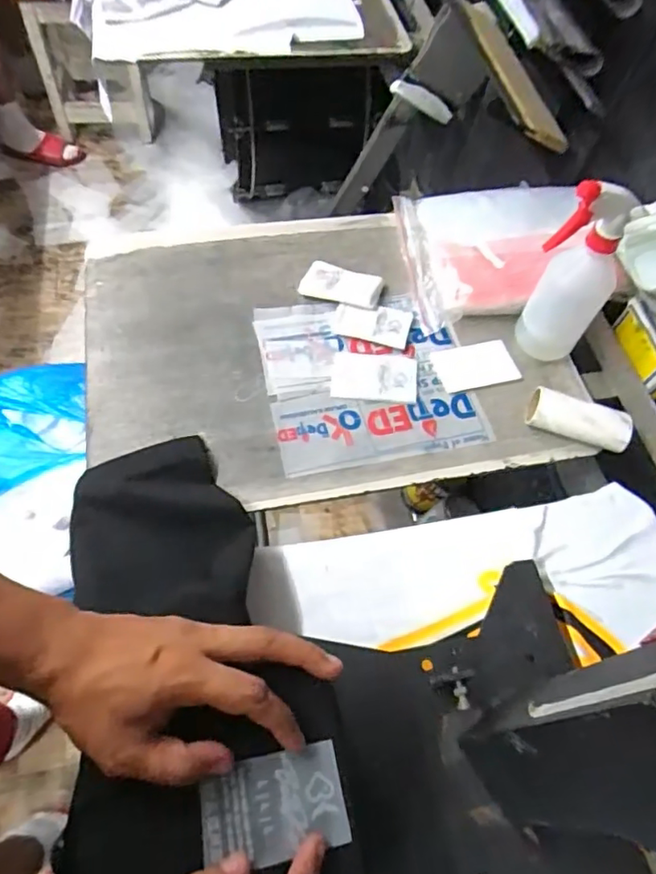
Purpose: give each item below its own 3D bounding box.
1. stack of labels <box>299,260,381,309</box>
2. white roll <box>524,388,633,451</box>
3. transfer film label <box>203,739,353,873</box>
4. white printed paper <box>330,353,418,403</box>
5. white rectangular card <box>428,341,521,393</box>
[{"bbox_3d":[0.016,-0.187,0.700,0.092,0.015,0.054,17,60,5],"label":"stack of labels"},{"bbox_3d":[0.267,-0.017,0.612,0.103,0.034,0.041,20,60,7],"label":"white roll"},{"bbox_3d":[-0.032,0.217,0.333,0.082,0.004,0.052,-8,60,-10],"label":"transfer film label"},{"bbox_3d":[0.053,-0.068,0.645,0.096,0.004,0.061,4,59,-2],"label":"white printed paper"},{"bbox_3d":[0.172,-0.084,0.666,0.096,0.004,0.060,-12,61,-11],"label":"white rectangular card"}]

